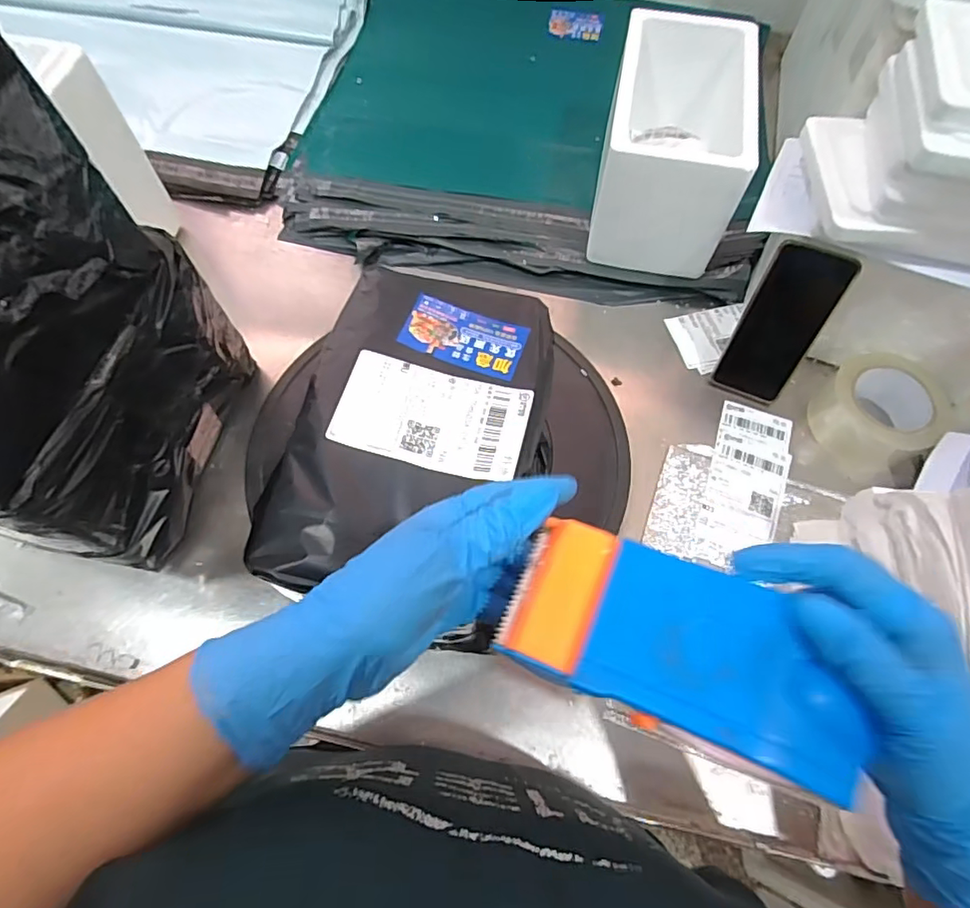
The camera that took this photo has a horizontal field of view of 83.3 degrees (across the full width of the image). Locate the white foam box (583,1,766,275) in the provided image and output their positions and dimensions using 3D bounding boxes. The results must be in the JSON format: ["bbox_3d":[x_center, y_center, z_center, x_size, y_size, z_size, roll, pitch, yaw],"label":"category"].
[{"bbox_3d":[0.217,-0.368,0.651,0.144,0.147,0.260,9,65,3],"label":"white foam box"}]

